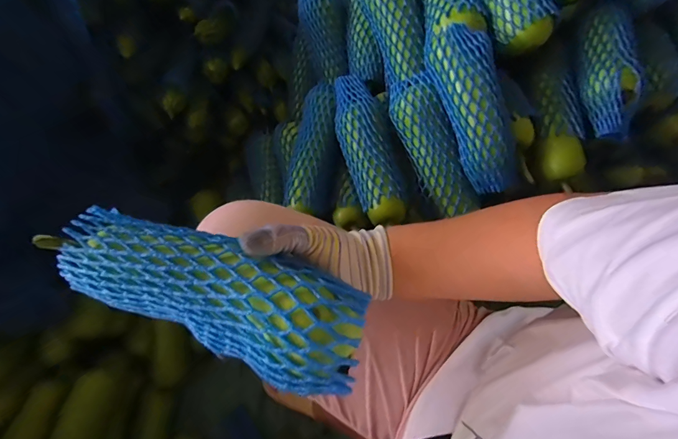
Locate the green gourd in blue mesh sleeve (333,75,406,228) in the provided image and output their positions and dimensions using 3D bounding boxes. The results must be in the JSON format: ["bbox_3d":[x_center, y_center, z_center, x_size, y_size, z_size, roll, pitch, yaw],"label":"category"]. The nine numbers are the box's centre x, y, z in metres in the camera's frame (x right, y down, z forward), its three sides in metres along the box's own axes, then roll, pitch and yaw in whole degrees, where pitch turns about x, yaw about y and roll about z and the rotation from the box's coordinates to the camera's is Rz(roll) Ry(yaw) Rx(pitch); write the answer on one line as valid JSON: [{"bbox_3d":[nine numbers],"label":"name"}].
[{"bbox_3d":[0.045,-0.115,0.561,0.079,0.059,0.253,-14,65,-7],"label":"green gourd in blue mesh sleeve"}]

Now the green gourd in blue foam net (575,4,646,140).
[{"bbox_3d":[0.385,-0.217,0.513,0.070,0.050,0.203,3,80,1],"label":"green gourd in blue foam net"}]

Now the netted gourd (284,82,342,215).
[{"bbox_3d":[-0.040,-0.113,0.597,0.079,0.066,0.222,4,76,2],"label":"netted gourd"}]

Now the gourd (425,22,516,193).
[{"bbox_3d":[0.186,-0.149,0.491,0.068,0.059,0.226,-19,94,-10],"label":"gourd"}]

